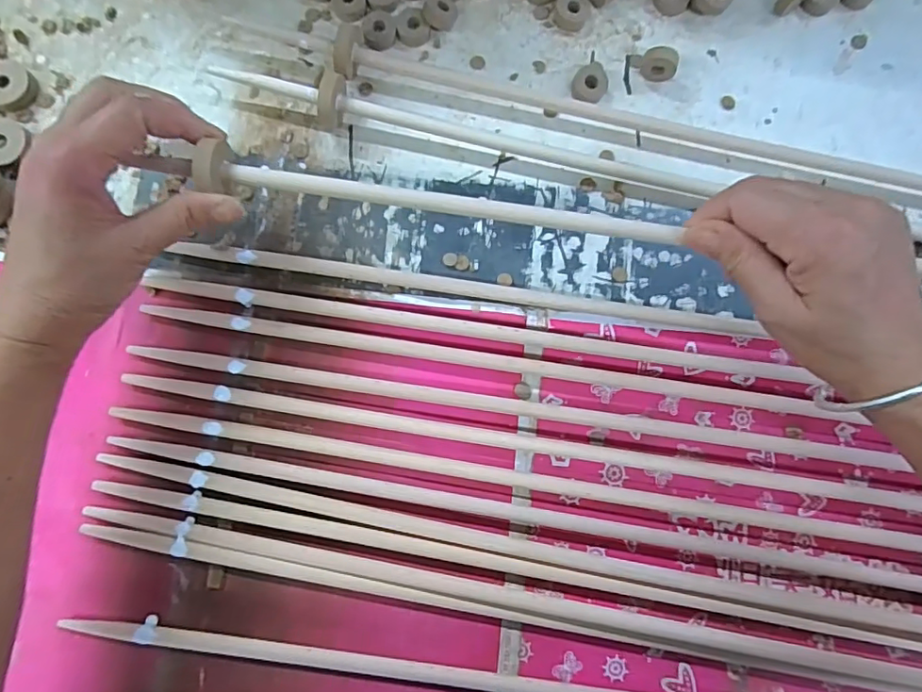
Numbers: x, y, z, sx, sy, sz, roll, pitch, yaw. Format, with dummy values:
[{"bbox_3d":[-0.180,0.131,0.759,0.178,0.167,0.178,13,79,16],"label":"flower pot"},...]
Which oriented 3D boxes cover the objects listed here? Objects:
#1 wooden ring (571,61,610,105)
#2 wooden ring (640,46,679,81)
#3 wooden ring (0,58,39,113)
[{"bbox_3d":[0.094,-0.192,0.380,0.024,0.009,0.032,19,83,1],"label":"wooden ring"},{"bbox_3d":[0.140,-0.199,0.374,0.024,0.023,0.014,20,83,1],"label":"wooden ring"},{"bbox_3d":[-0.313,-0.180,0.362,0.035,0.006,0.034,0,83,-2],"label":"wooden ring"}]

